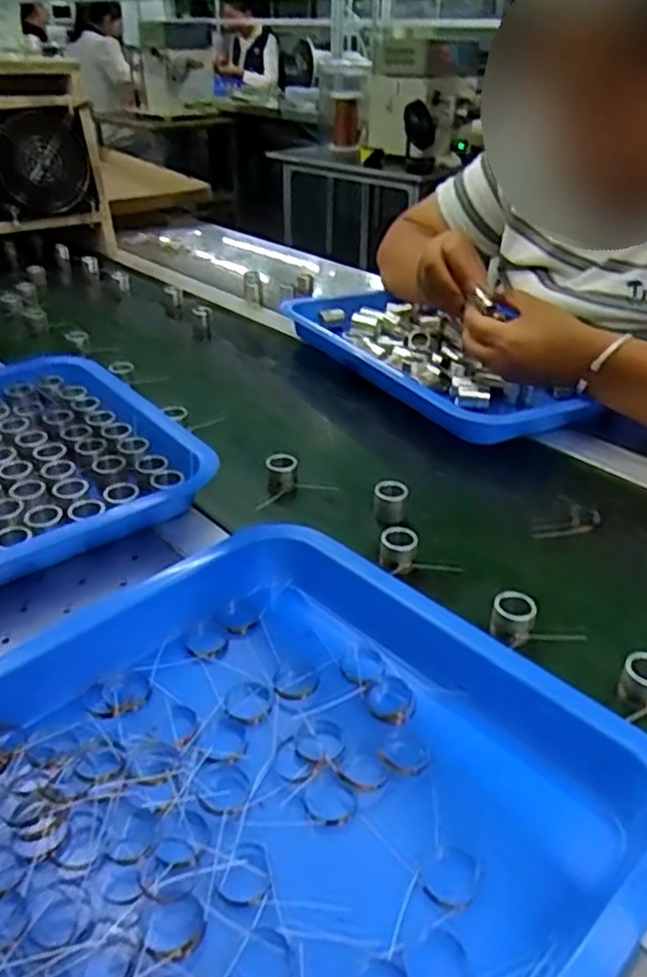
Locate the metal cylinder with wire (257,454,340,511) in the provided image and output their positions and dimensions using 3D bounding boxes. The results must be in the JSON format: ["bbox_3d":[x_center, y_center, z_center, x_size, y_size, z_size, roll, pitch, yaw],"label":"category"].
[{"bbox_3d":[-0.020,-0.005,0.586,0.059,0.024,0.048,2,32,-1],"label":"metal cylinder with wire"}]

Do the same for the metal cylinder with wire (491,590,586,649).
[{"bbox_3d":[0.129,0.084,0.451,0.053,0.020,0.026,20,36,25],"label":"metal cylinder with wire"}]

